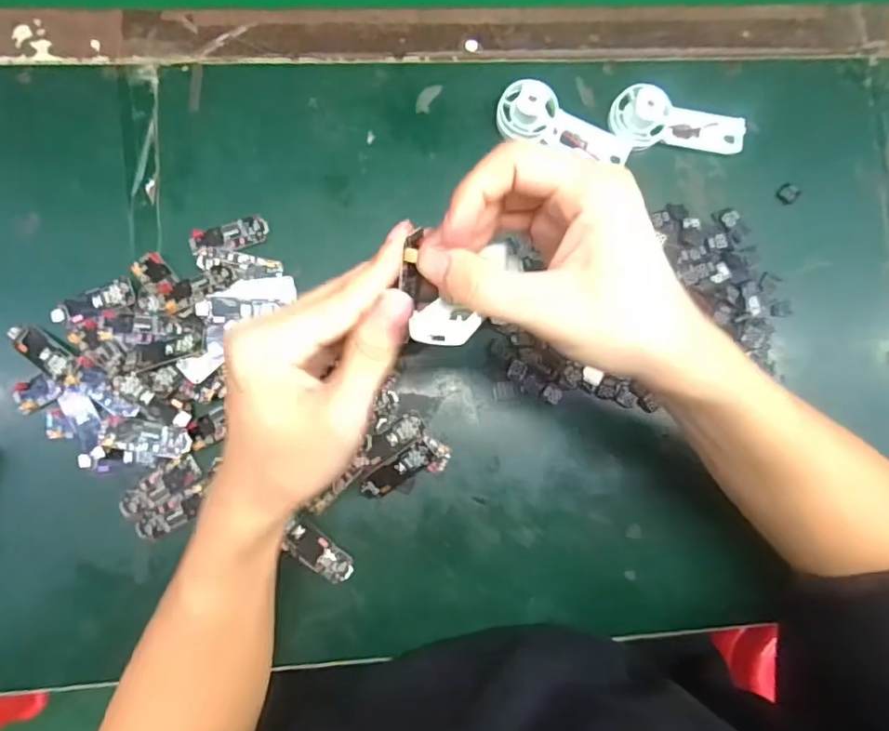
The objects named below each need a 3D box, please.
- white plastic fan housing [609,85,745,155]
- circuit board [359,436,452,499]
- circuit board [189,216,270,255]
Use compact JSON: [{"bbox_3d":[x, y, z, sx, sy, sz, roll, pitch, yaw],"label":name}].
[{"bbox_3d":[0.162,-0.164,0.389,0.095,0.029,0.036,9,86,-3],"label":"white plastic fan housing"},{"bbox_3d":[-0.025,0.067,0.368,0.060,0.012,0.023,-27,88,-5],"label":"circuit board"},{"bbox_3d":[-0.142,-0.084,0.375,0.051,0.007,0.019,-15,87,-5],"label":"circuit board"}]

